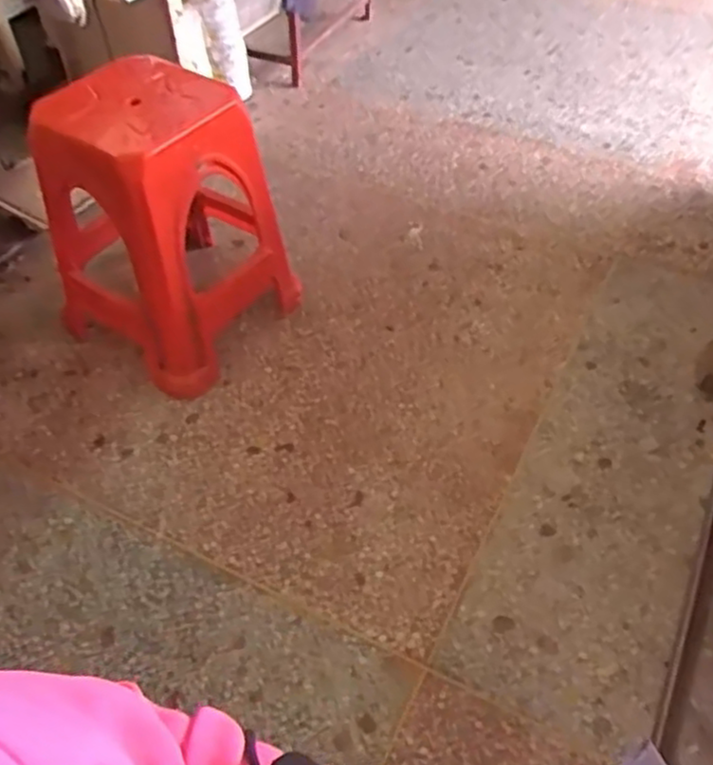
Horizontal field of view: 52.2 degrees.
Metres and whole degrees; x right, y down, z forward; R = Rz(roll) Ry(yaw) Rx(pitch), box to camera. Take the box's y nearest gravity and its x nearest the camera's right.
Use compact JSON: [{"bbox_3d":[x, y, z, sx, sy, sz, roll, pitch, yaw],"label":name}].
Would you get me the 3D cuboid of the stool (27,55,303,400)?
[{"bbox_3d":[-0.417,-0.338,1.593,0.468,0.526,0.414,28,55,23],"label":"stool"}]

